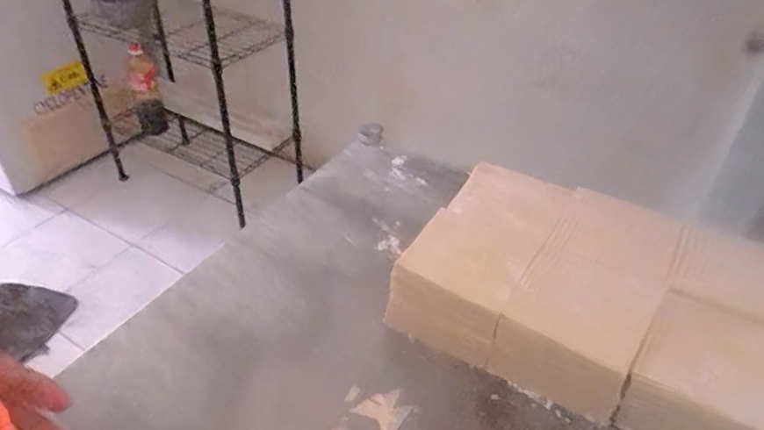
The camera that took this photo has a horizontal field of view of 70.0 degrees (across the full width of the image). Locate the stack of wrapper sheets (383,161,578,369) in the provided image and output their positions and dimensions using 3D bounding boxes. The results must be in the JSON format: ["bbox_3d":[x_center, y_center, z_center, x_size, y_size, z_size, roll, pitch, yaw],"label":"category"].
[{"bbox_3d":[0.075,0.031,0.414,0.077,0.057,0.153,24,45,22],"label":"stack of wrapper sheets"}]

